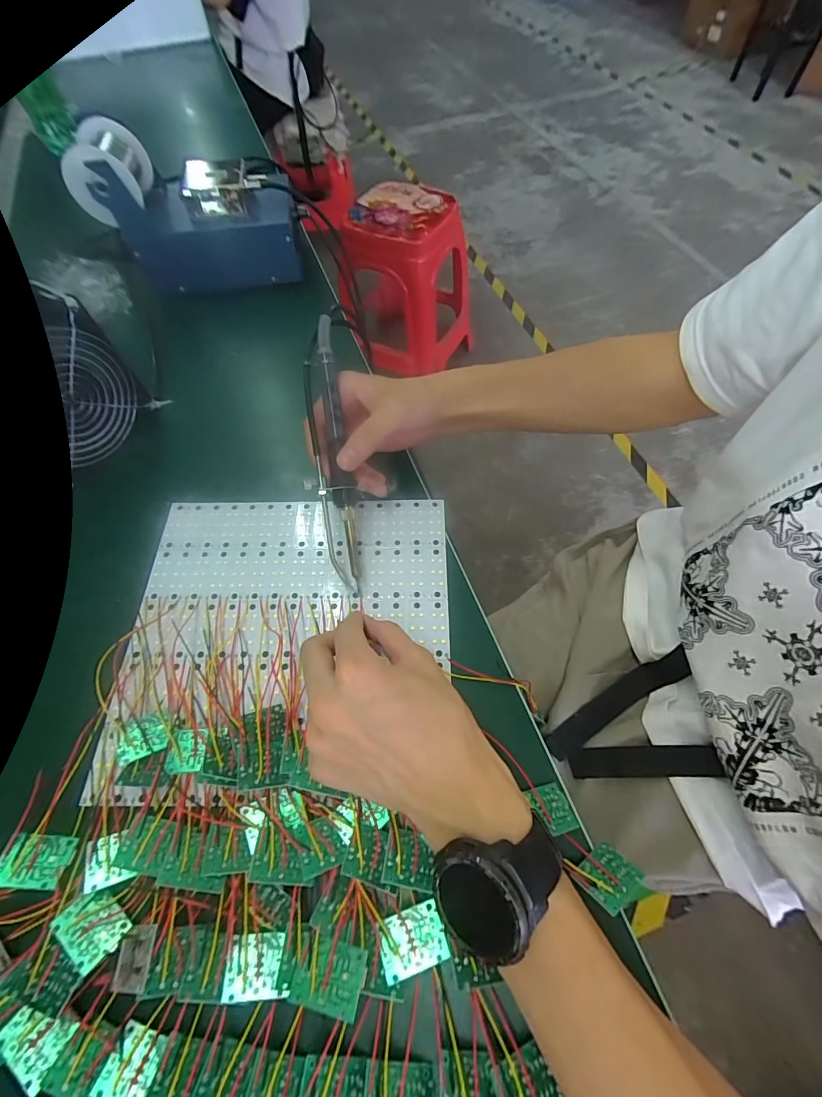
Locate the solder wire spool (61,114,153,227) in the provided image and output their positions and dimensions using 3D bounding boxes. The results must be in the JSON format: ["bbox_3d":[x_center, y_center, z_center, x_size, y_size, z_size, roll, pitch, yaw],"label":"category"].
[{"bbox_3d":[-0.308,-0.387,0.431,0.067,0.058,0.070,-6,62,-2],"label":"solder wire spool"}]

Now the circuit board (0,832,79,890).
[{"bbox_3d":[-0.221,0.183,0.249,0.037,0.004,0.026,12,42,-9],"label":"circuit board"}]

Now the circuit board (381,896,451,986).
[{"bbox_3d":[0.001,0.208,0.225,0.033,0.004,0.025,-18,52,-8],"label":"circuit board"}]

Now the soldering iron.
[{"bbox_3d":[-0.062,-0.070,0.322,0.033,0.019,0.208,-7,90,-3],"label":"soldering iron"}]

